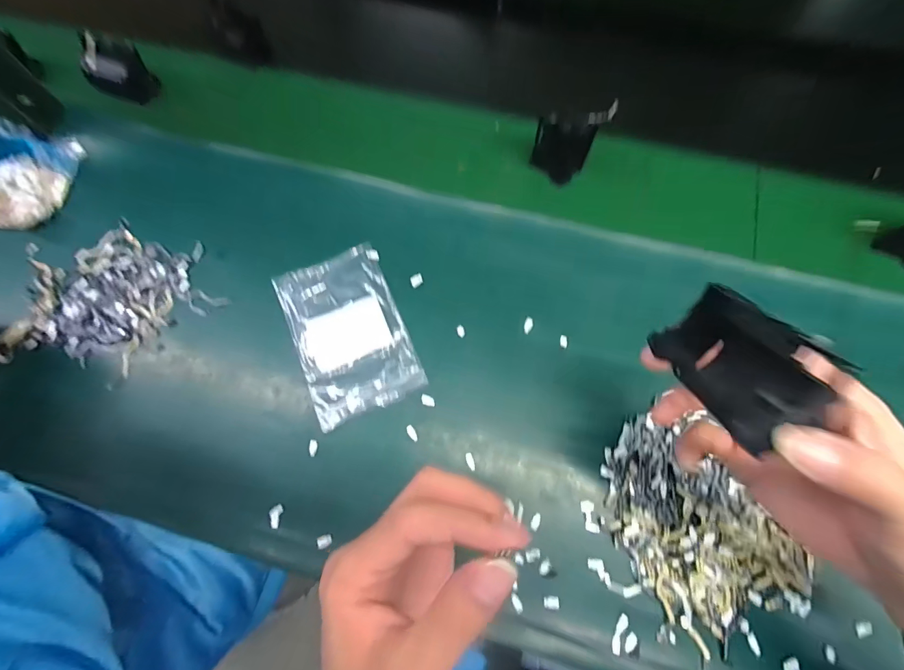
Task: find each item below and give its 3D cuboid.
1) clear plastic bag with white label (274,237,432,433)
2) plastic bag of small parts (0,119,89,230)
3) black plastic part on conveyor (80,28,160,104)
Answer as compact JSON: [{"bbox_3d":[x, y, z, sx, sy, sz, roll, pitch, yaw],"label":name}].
[{"bbox_3d":[-0.095,-0.004,0.370,0.096,0.008,0.152,-21,71,-6],"label":"clear plastic bag with white label"},{"bbox_3d":[-0.465,-0.173,0.404,0.106,0.066,0.112,13,71,5],"label":"plastic bag of small parts"},{"bbox_3d":[-0.382,-0.302,0.462,0.061,0.046,0.050,27,73,10],"label":"black plastic part on conveyor"}]

